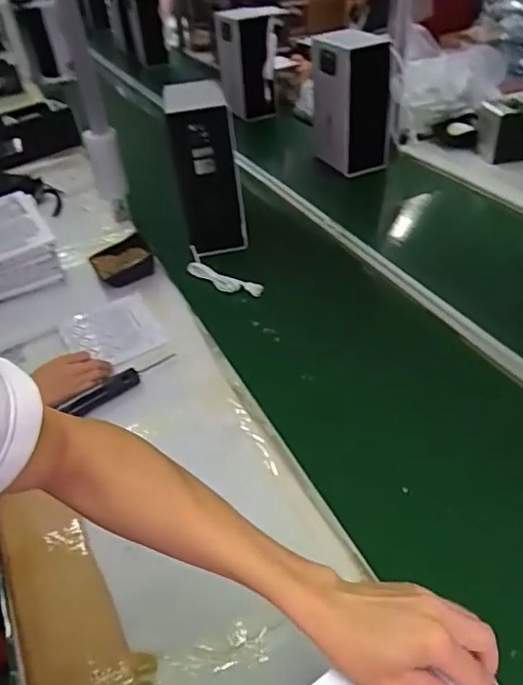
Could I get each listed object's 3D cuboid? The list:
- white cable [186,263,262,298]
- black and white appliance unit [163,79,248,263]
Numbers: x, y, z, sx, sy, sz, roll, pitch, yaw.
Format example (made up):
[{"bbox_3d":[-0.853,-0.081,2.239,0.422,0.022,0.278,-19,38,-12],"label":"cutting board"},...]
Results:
[{"bbox_3d":[-0.087,-0.144,1.248,0.204,0.025,0.029,22,48,30],"label":"white cable"},{"bbox_3d":[-0.134,-0.415,1.305,0.150,0.356,0.180,-9,40,-3],"label":"black and white appliance unit"}]

